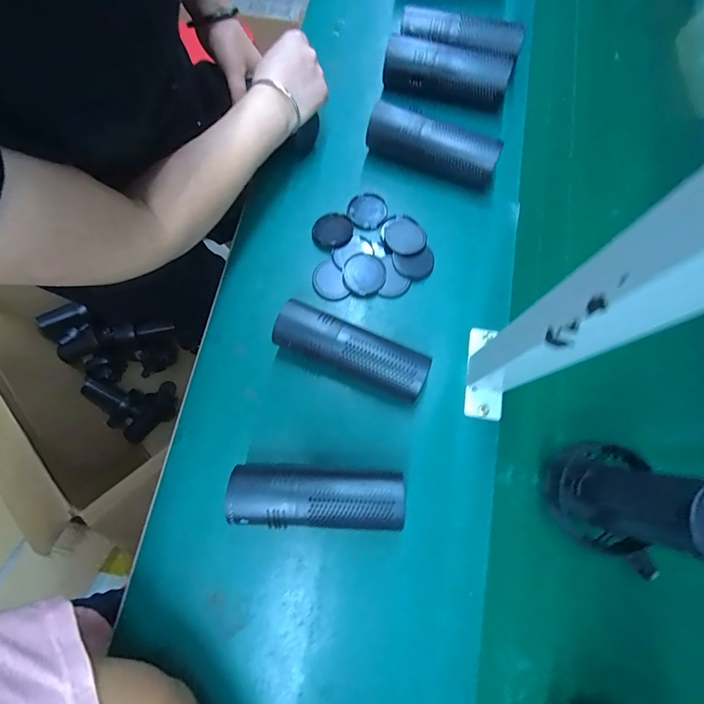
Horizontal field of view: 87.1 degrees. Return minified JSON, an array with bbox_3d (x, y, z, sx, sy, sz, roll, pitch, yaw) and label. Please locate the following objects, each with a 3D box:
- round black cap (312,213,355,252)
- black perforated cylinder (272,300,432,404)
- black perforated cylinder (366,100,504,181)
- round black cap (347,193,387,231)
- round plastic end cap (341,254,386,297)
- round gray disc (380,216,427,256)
[{"bbox_3d":[-0.025,-0.150,0.462,0.051,0.006,0.048,0,75,0],"label":"round black cap"},{"bbox_3d":[0.000,-0.001,0.400,0.165,0.050,0.057,23,76,6],"label":"black perforated cylinder"},{"bbox_3d":[0.104,-0.262,0.472,0.163,0.050,0.052,24,76,7],"label":"black perforated cylinder"},{"bbox_3d":[0.019,-0.179,0.472,0.049,0.006,0.053,0,75,0],"label":"round black cap"},{"bbox_3d":[0.014,-0.094,0.446,0.051,0.006,0.052,0,75,0],"label":"round plastic end cap"},{"bbox_3d":[0.064,-0.146,0.463,0.051,0.005,0.057,-38,78,-9],"label":"round gray disc"}]

